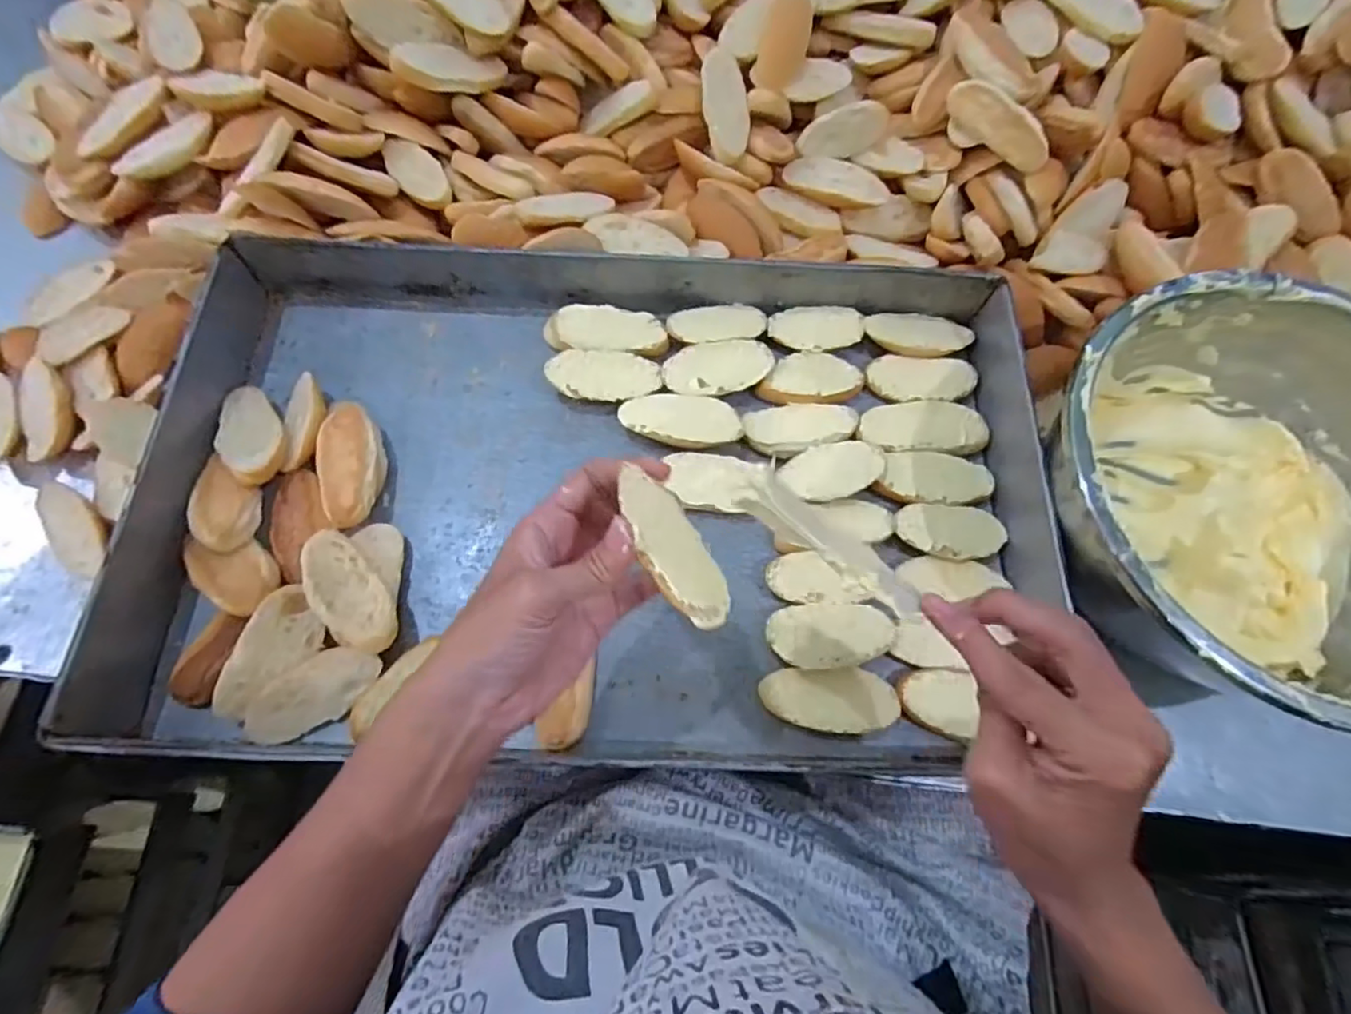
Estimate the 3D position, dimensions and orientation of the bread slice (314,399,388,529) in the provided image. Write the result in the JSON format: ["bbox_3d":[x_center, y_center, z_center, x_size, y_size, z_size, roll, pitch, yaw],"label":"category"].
[{"bbox_3d":[-0.237,-0.030,0.462,0.043,0.028,0.095,-11,71,-7],"label":"bread slice"}]

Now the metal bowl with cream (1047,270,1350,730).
[{"bbox_3d":[0.376,-0.004,0.417,0.271,0.113,0.280,1,70,-2],"label":"metal bowl with cream"}]

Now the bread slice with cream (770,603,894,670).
[{"bbox_3d":[0.107,0.090,0.434,0.086,0.024,0.044,0,70,-3],"label":"bread slice with cream"}]

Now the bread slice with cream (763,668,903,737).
[{"bbox_3d":[0.103,0.130,0.420,0.090,0.019,0.041,0,70,-2],"label":"bread slice with cream"}]

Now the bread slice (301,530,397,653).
[{"bbox_3d":[-0.217,0.055,0.409,0.039,0.019,0.083,-32,74,-13],"label":"bread slice"}]

